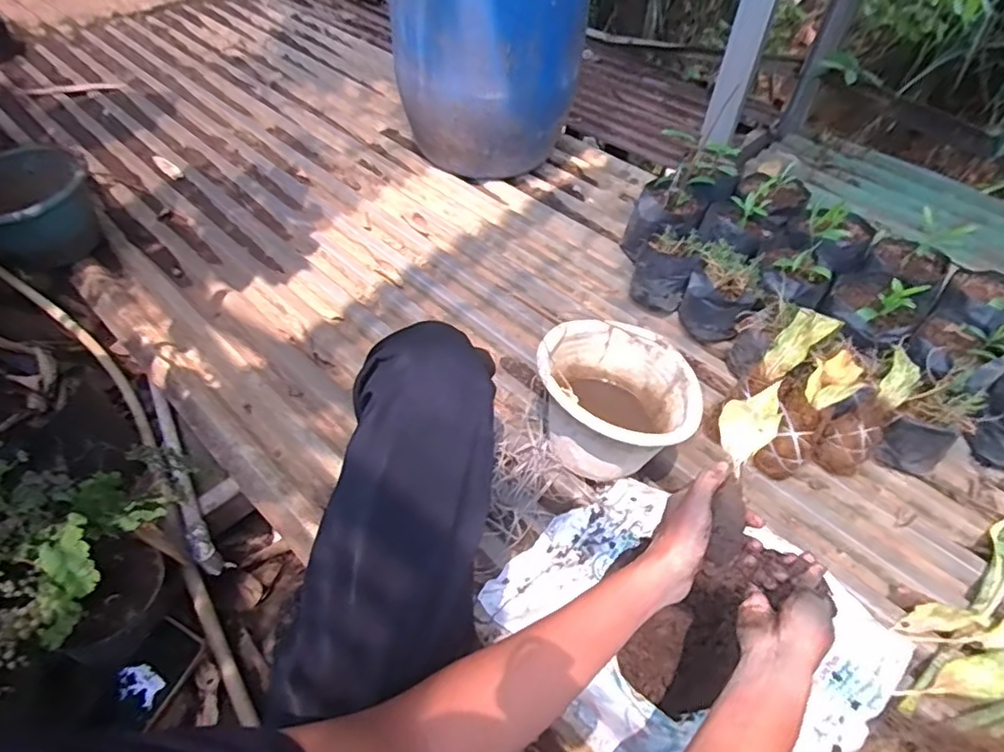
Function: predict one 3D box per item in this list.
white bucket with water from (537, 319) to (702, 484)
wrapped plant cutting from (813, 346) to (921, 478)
[{"bbox_3d":[0.172,0.038,0.947,0.225,0.176,0.234,1,51,-2],"label":"white bucket with water"},{"bbox_3d":[0.605,0.062,0.975,0.071,0.081,0.229,39,96,26],"label":"wrapped plant cutting"}]

